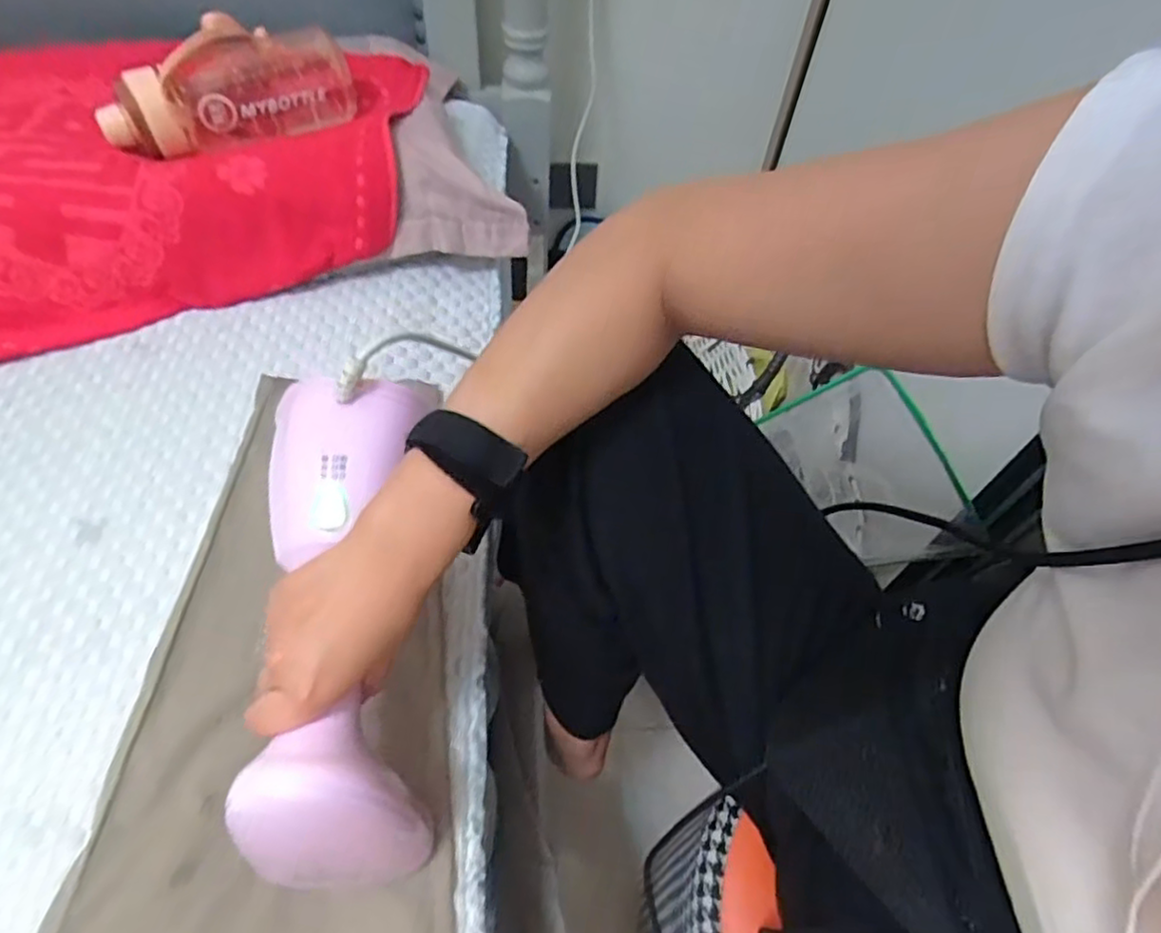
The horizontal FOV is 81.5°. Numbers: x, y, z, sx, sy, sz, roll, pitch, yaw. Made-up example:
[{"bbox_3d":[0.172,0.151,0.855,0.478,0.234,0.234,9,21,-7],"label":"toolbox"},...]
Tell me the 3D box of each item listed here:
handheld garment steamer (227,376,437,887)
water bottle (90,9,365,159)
[{"bbox_3d":[-0.135,0.089,0.378,0.088,0.082,0.285,-1,78,-5],"label":"handheld garment steamer"},{"bbox_3d":[-0.323,-0.348,0.619,0.218,0.066,0.079,-15,57,-14],"label":"water bottle"}]

